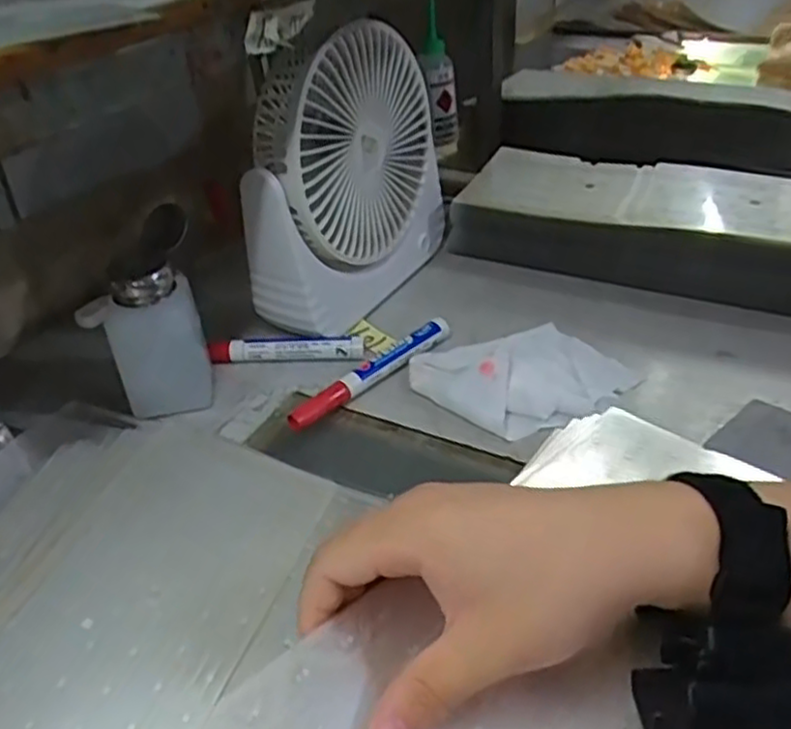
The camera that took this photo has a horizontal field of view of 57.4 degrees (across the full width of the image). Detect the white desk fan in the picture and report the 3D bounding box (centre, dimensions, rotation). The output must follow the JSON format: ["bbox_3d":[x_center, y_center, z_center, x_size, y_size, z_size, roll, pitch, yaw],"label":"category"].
[{"bbox_3d":[-0.031,-0.143,0.547,0.061,0.193,0.196,18,41,29],"label":"white desk fan"}]

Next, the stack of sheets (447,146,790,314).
[{"bbox_3d":[0.258,-0.099,0.563,0.420,0.066,0.123,13,39,24],"label":"stack of sheets"}]

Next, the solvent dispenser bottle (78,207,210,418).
[{"bbox_3d":[-0.155,-0.029,0.462,0.068,0.108,0.055,-16,36,-15],"label":"solvent dispenser bottle"}]

